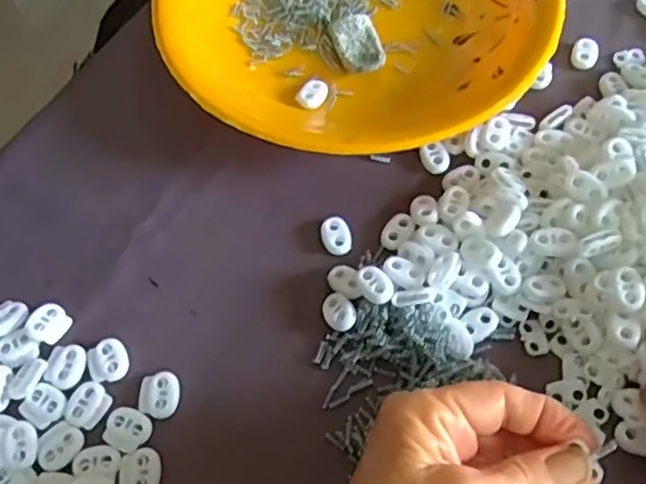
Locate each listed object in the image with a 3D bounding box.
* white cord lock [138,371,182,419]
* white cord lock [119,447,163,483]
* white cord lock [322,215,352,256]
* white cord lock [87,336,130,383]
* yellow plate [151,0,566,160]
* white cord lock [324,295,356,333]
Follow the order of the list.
[{"bbox_3d":[-0.080,0.075,0.321,0.020,0.005,0.022,-3,62,0],"label":"white cord lock"},{"bbox_3d":[-0.085,0.107,0.302,0.019,0.004,0.021,-7,62,-1],"label":"white cord lock"},{"bbox_3d":[0.008,-0.004,0.358,0.016,0.004,0.022,-12,62,-4],"label":"white cord lock"},{"bbox_3d":[-0.109,0.060,0.330,0.020,0.006,0.020,-33,66,-15],"label":"white cord lock"},{"bbox_3d":[0.019,-0.155,0.417,0.234,0.038,0.224,-1,62,2],"label":"yellow plate"},{"bbox_3d":[0.008,0.036,0.333,0.016,0.005,0.021,-40,57,5],"label":"white cord lock"}]

